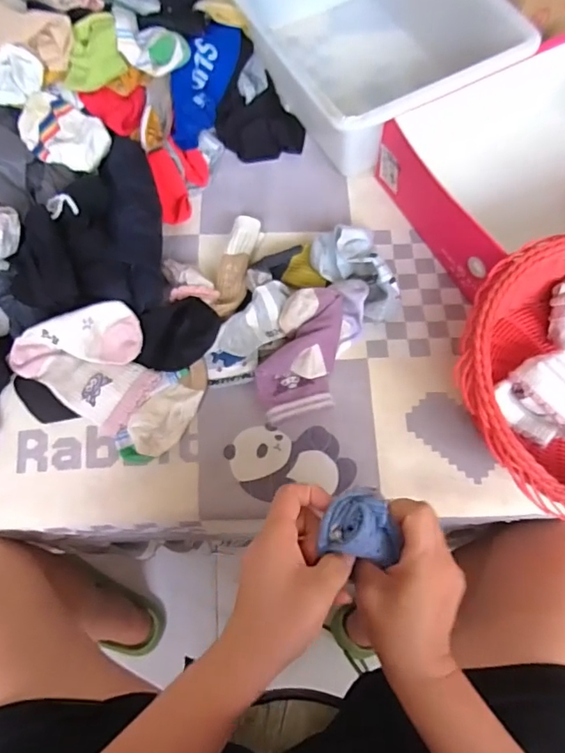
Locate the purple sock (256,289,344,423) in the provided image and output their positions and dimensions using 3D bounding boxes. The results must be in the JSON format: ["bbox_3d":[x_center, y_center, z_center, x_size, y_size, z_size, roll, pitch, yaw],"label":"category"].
[{"bbox_3d":[0.019,-0.024,0.549,0.082,0.046,0.144,6,70,2],"label":"purple sock"}]

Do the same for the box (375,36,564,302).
[{"bbox_3d":[0.310,-0.251,0.598,0.320,0.093,0.247,-29,72,-11],"label":"box"}]

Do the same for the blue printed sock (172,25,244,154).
[{"bbox_3d":[-0.094,-0.373,0.636,0.043,0.069,0.165,19,70,7],"label":"blue printed sock"}]

